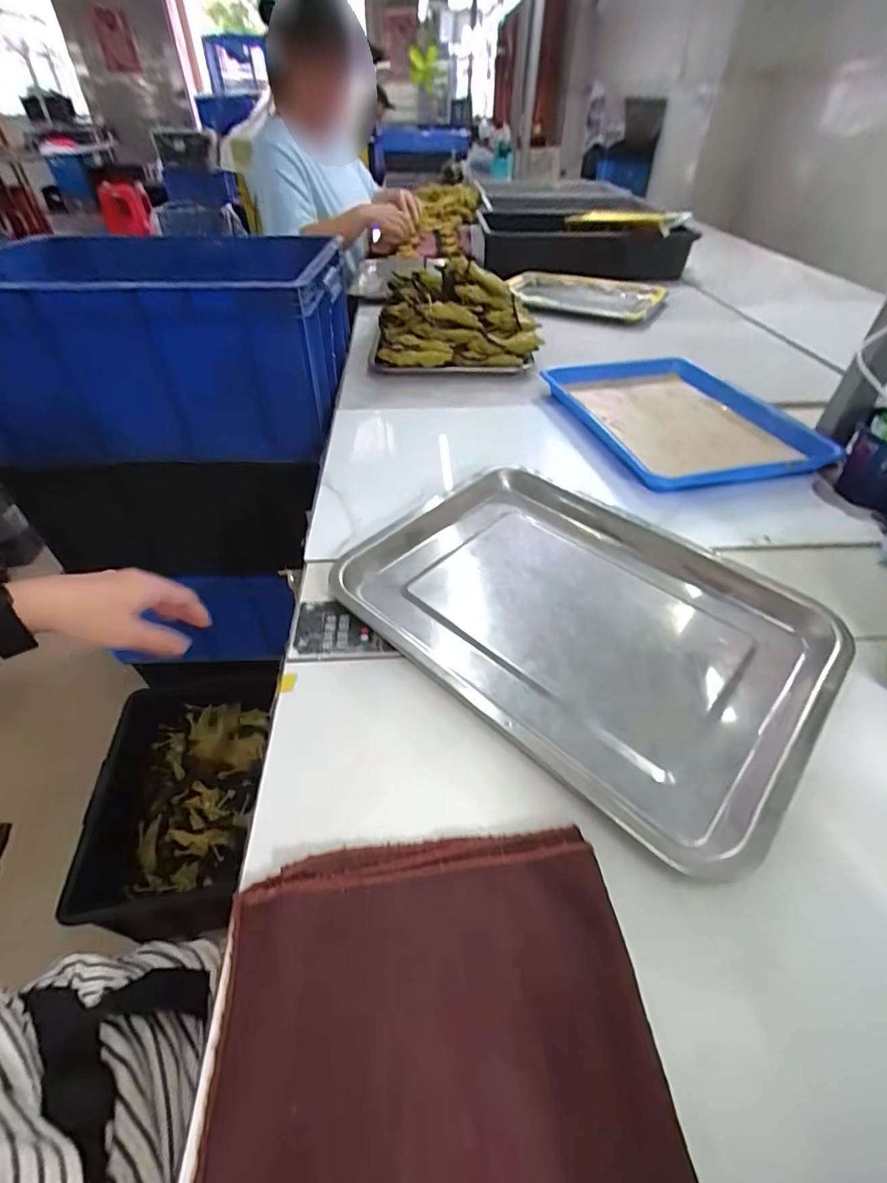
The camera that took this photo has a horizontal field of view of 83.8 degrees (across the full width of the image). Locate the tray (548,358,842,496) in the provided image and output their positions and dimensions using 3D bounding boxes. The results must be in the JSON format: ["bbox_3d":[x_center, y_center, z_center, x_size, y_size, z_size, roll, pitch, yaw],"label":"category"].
[{"bbox_3d":[0.319,-0.241,0.667,0.267,0.031,0.335,-9,45,-11],"label":"tray"}]

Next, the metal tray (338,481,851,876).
[{"bbox_3d":[0.109,0.012,0.407,0.348,0.021,0.265,32,52,27],"label":"metal tray"}]

